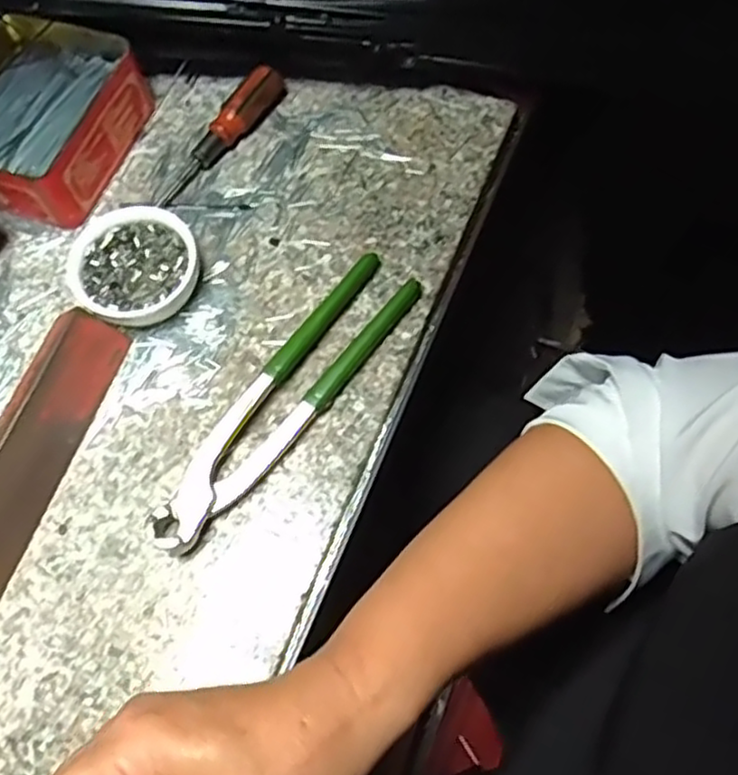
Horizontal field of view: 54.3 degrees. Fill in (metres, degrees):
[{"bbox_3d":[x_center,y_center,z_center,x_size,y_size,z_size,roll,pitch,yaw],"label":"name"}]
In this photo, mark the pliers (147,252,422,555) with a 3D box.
[{"bbox_3d":[-0.046,0.003,0.392,0.041,0.018,0.198,34,72,16],"label":"pliers"}]

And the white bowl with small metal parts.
[{"bbox_3d":[-0.136,-0.070,0.422,0.072,0.026,0.069,-1,66,2],"label":"white bowl with small metal parts"}]

